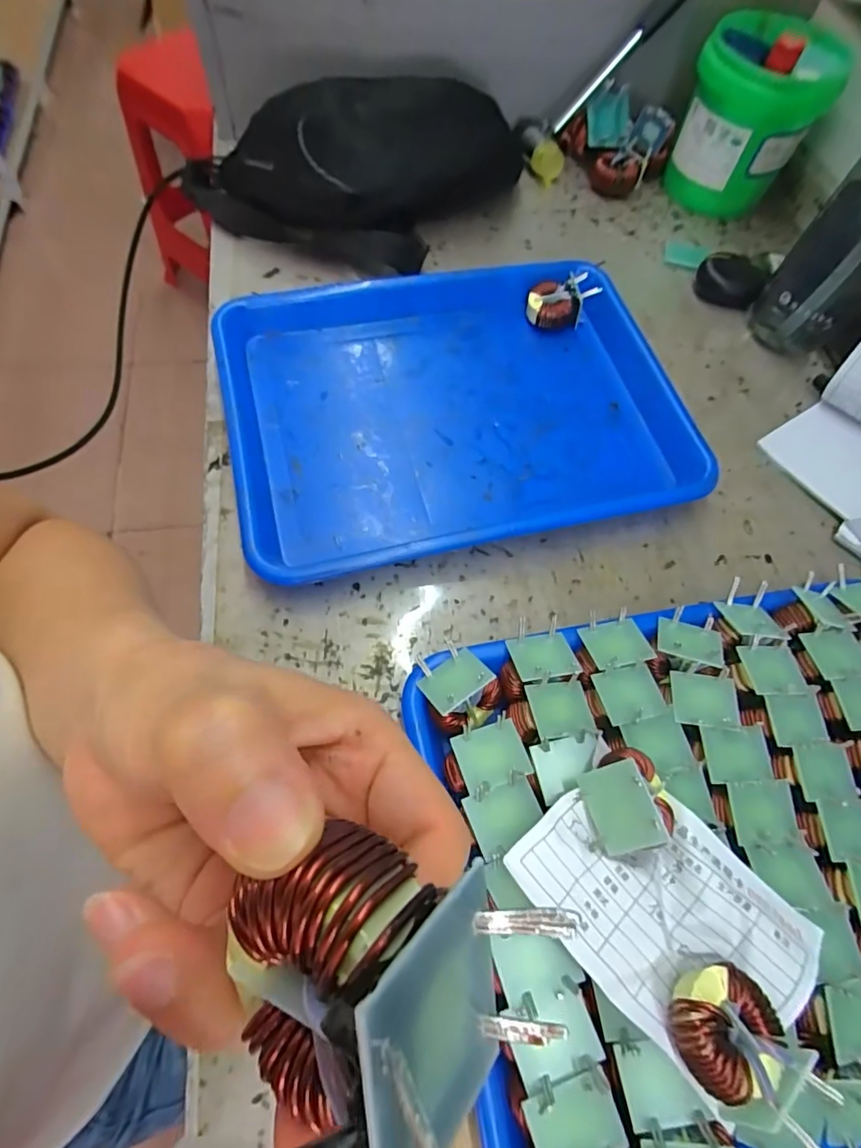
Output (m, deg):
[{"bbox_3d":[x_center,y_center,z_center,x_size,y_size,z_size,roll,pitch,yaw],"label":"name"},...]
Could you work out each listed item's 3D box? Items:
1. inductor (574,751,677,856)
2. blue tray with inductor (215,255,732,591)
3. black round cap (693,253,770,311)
[{"bbox_3d":[0.092,0.104,0.245,0.035,0.035,0.040,-30,68,28],"label":"inductor"},{"bbox_3d":[0.016,-0.128,0.402,0.334,0.034,0.250,-11,67,-9],"label":"blue tray with inductor"},{"bbox_3d":[0.276,-0.270,0.484,0.057,0.030,0.036,33,68,11],"label":"black round cap"}]

